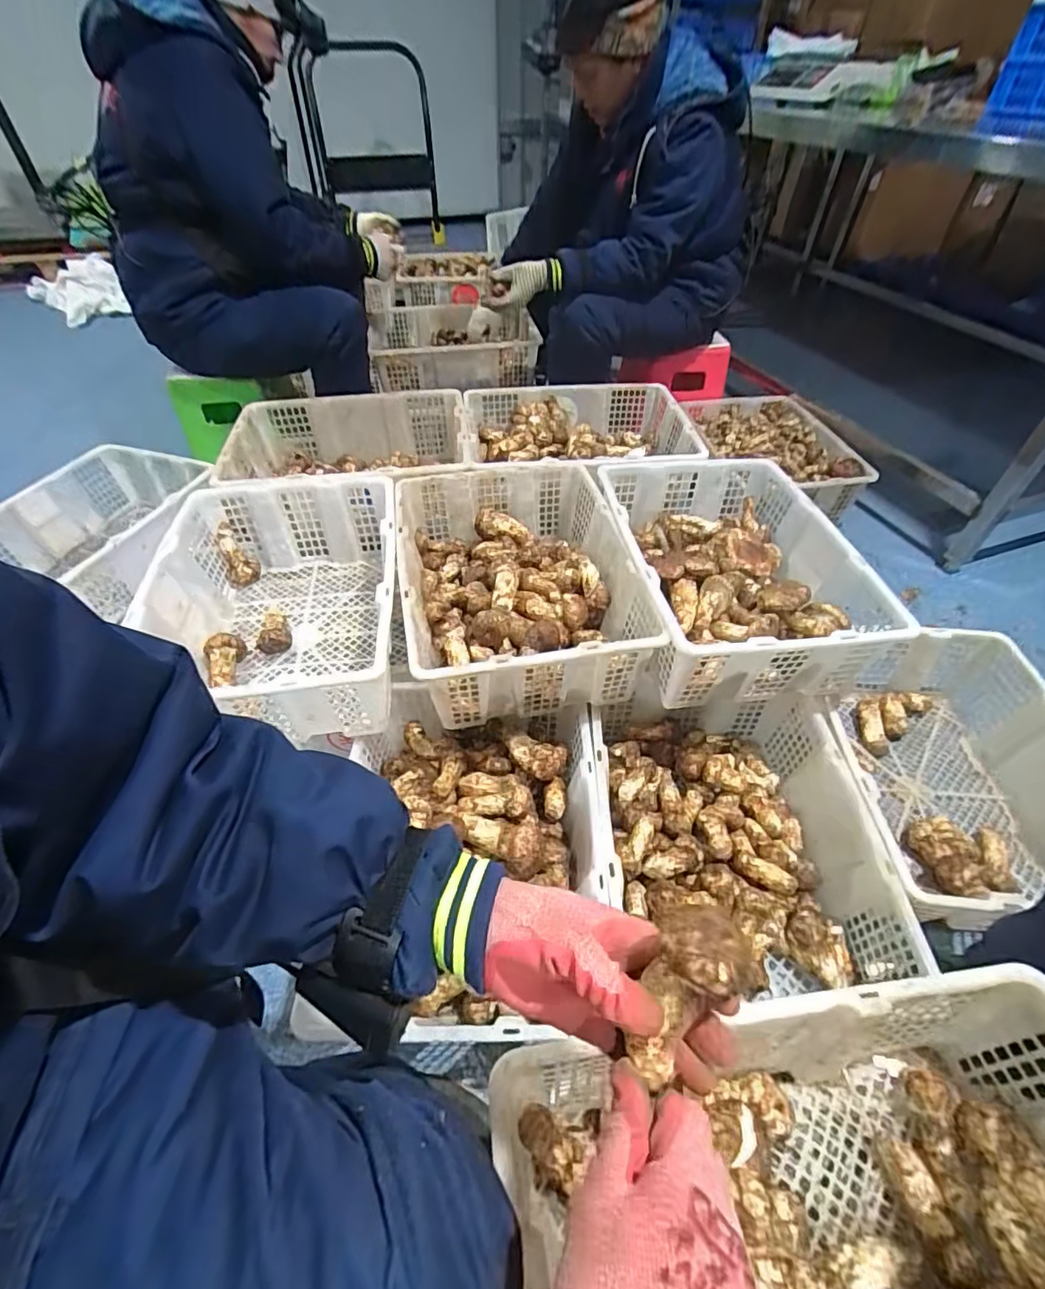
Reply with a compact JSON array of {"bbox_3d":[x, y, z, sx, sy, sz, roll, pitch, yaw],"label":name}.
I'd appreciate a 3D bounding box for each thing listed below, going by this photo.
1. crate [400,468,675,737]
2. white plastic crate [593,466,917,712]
[{"bbox_3d":[-0.012,-0.101,0.900,0.351,0.157,0.457,-7,48,-7],"label":"crate"},{"bbox_3d":[0.352,-0.128,0.925,0.365,0.156,0.478,-4,48,-4],"label":"white plastic crate"}]

